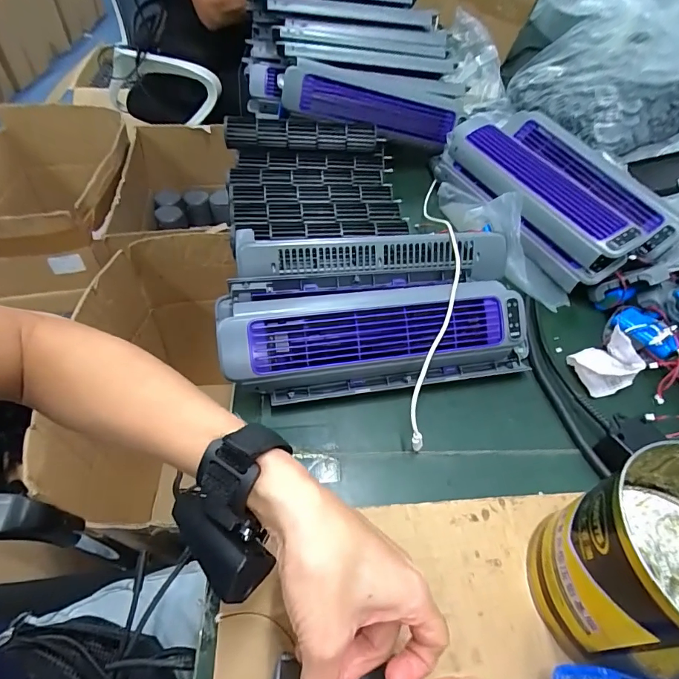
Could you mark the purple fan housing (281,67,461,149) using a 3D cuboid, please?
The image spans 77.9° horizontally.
[{"bbox_3d":[0.054,-0.359,0.641,0.277,0.060,0.066,4,53,-17],"label":"purple fan housing"}]

